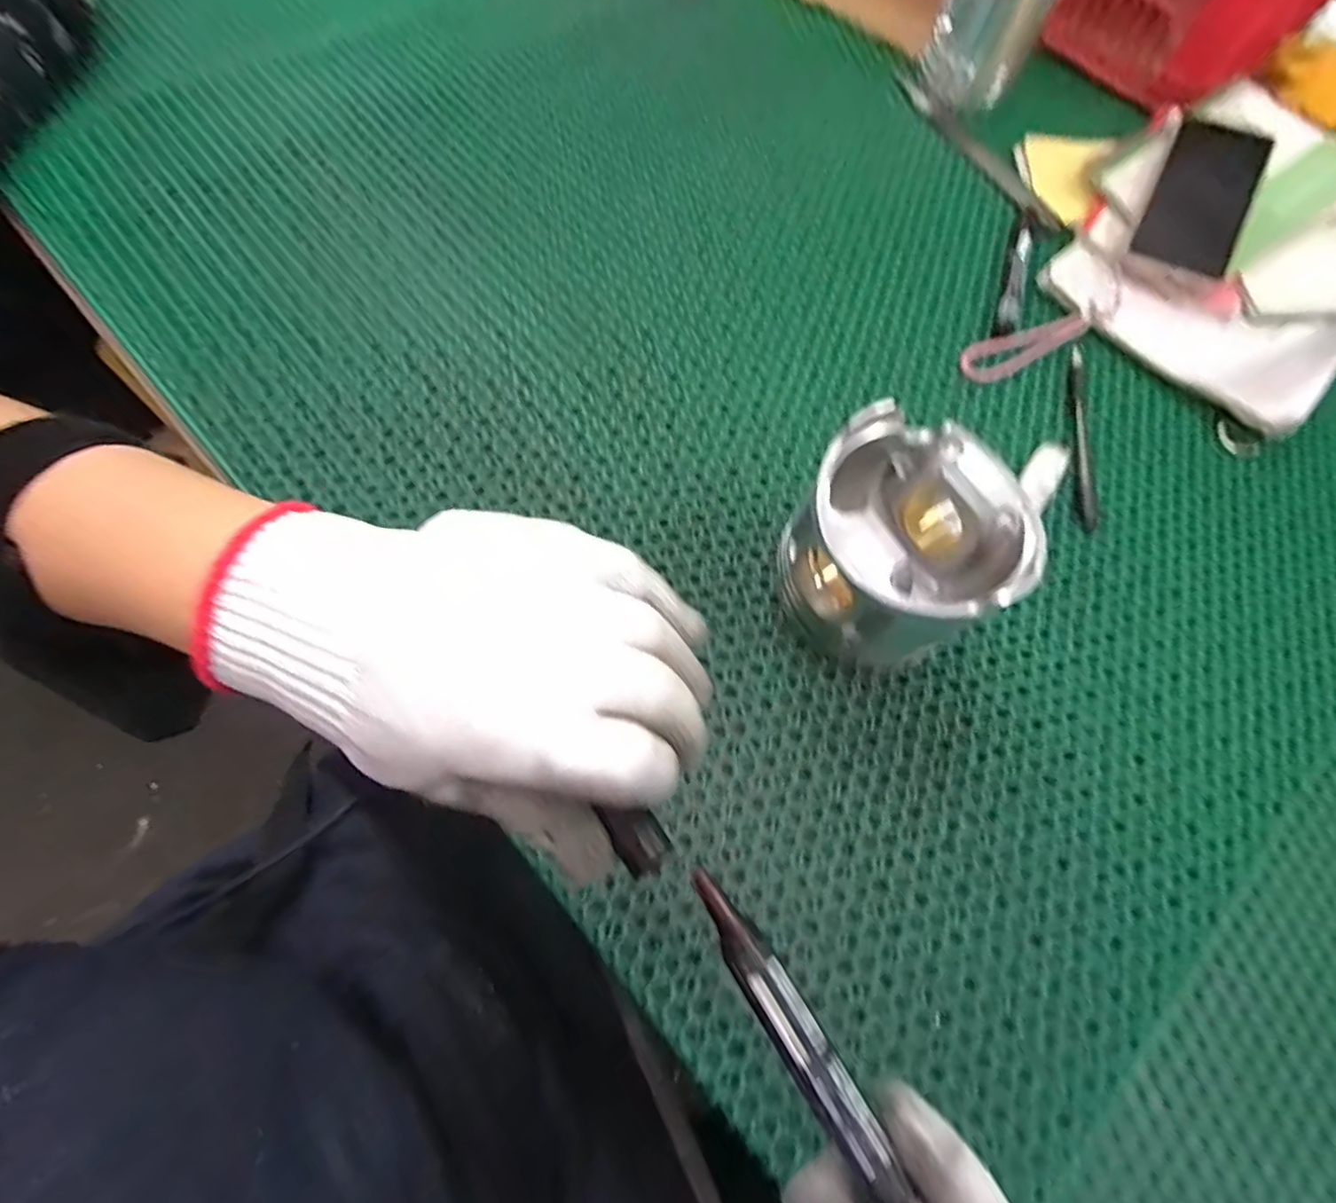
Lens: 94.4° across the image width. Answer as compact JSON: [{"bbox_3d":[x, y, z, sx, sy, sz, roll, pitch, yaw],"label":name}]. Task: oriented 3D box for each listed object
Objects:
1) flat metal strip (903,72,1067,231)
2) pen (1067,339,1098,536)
[{"bbox_3d":[0.276,-0.401,0.550,0.025,0.009,0.224,-19,68,-18],"label":"flat metal strip"},{"bbox_3d":[0.294,-0.121,0.440,0.010,0.010,0.152,10,67,-2],"label":"pen"}]

